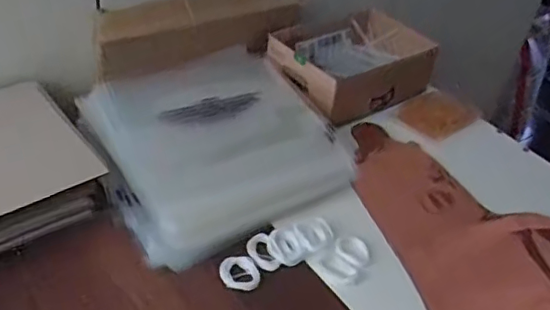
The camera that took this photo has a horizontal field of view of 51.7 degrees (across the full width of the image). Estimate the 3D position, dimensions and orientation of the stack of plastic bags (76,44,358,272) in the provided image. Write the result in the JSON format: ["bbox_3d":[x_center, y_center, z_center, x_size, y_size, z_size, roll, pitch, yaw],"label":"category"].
[{"bbox_3d":[-0.067,-0.015,0.597,0.229,0.062,0.228,-20,45,-31],"label":"stack of plastic bags"}]

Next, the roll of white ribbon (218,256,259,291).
[{"bbox_3d":[-0.031,0.103,0.495,0.031,0.009,0.035,-13,42,-24],"label":"roll of white ribbon"}]

